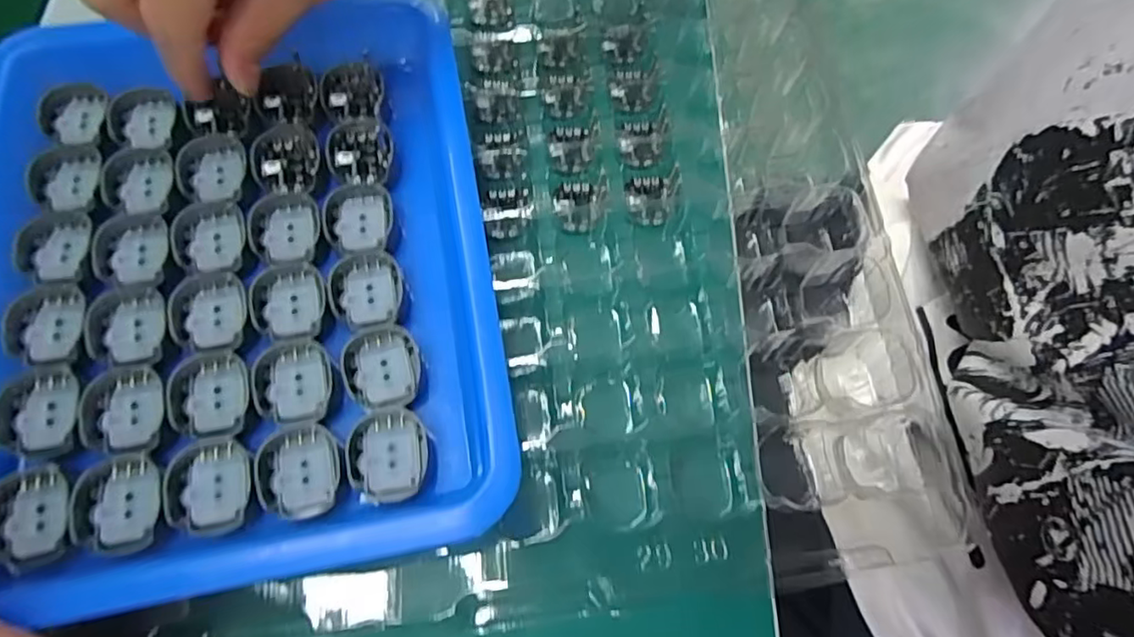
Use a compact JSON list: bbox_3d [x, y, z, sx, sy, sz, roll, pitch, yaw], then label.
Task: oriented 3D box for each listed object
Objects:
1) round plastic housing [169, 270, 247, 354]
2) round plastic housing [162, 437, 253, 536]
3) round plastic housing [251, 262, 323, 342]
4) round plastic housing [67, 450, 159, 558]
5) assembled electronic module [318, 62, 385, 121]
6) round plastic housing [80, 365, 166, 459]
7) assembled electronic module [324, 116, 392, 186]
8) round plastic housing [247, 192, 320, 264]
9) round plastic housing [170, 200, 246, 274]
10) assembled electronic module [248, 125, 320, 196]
[{"bbox_3d":[-0.123,-0.003,0.212,0.022,0.007,0.030,-11,69,-3],"label":"round plastic housing"},{"bbox_3d":[-0.111,0.052,0.191,0.024,0.007,0.028,-3,69,0],"label":"round plastic housing"},{"bbox_3d":[-0.098,-0.007,0.215,0.024,0.007,0.028,-3,69,0],"label":"round plastic housing"},{"bbox_3d":[-0.137,0.056,0.187,0.023,0.005,0.029,-5,69,-1],"label":"round plastic housing"},{"bbox_3d":[-0.087,-0.092,0.250,0.025,0.004,0.029,-18,70,-6],"label":"assembled electronic module"},{"bbox_3d":[-0.143,0.029,0.199,0.023,0.008,0.029,-7,69,-2],"label":"round plastic housing"},{"bbox_3d":[-0.080,-0.065,0.239,0.024,0.004,0.030,-15,69,-4],"label":"assembled electronic module"},{"bbox_3d":[-0.103,-0.033,0.227,0.024,0.007,0.029,-8,69,-2],"label":"round plastic housing"},{"bbox_3d":[-0.130,-0.030,0.224,0.023,0.005,0.029,-14,69,-4],"label":"round plastic housing"},{"bbox_3d":[-0.107,-0.062,0.236,0.024,0.006,0.031,-8,69,-2],"label":"assembled electronic module"}]

